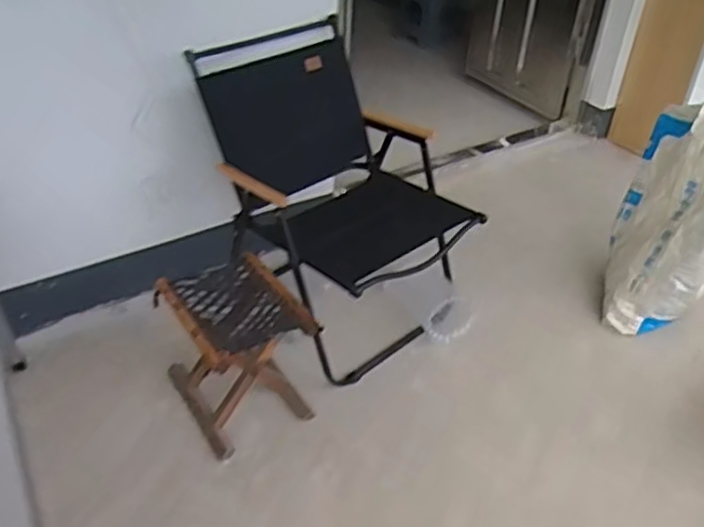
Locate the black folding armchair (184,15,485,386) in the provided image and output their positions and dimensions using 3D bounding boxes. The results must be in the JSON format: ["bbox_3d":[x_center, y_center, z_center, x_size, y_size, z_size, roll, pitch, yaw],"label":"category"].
[{"bbox_3d":[-0.040,-0.156,1.703,0.531,0.661,0.613,-20,43,-26],"label":"black folding armchair"}]

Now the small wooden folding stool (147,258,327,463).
[{"bbox_3d":[-0.265,0.203,1.512,0.249,0.315,0.295,-21,43,-30],"label":"small wooden folding stool"}]

